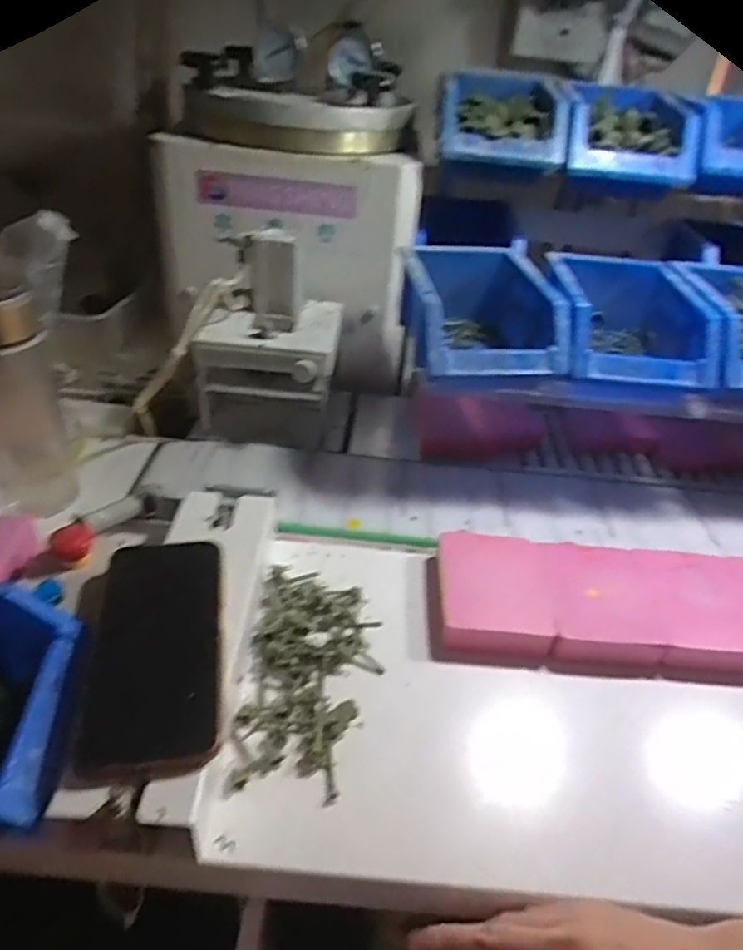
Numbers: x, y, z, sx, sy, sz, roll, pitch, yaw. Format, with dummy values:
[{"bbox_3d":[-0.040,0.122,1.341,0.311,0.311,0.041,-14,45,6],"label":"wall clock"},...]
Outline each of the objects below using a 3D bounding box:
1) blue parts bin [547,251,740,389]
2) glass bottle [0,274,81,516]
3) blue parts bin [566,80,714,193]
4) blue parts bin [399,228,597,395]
[{"bbox_3d":[0.236,-0.135,0.578,0.131,0.075,0.174,5,35,0],"label":"blue parts bin"},{"bbox_3d":[-0.298,-0.062,0.523,0.068,0.199,0.076,-14,40,-25],"label":"glass bottle"},{"bbox_3d":[0.287,-0.382,0.693,0.143,0.073,0.221,14,36,13],"label":"blue parts bin"},{"bbox_3d":[0.099,-0.150,0.589,0.129,0.074,0.194,0,36,-7],"label":"blue parts bin"}]

